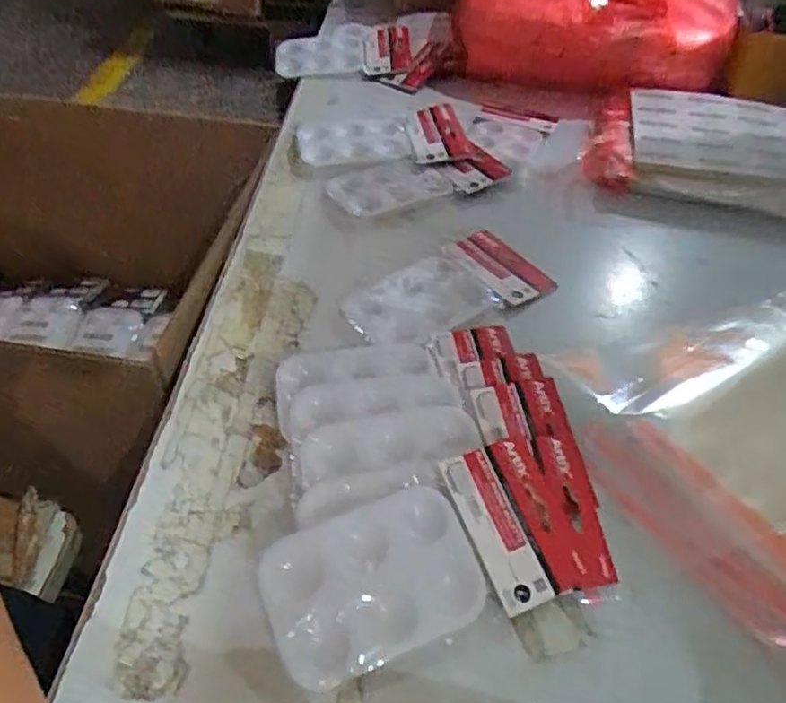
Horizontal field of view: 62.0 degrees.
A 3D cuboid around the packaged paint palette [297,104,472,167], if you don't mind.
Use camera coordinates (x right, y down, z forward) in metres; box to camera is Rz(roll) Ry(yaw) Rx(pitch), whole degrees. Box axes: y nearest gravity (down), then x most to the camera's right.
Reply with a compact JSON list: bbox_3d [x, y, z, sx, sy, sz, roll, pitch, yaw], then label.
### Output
[{"bbox_3d":[-0.013,-0.248,0.760,0.197,0.018,0.109,-9,54,-2],"label":"packaged paint palette"}]

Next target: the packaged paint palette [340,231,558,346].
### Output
[{"bbox_3d":[0.048,-0.056,0.597,0.195,0.016,0.098,-24,51,-22],"label":"packaged paint palette"}]

